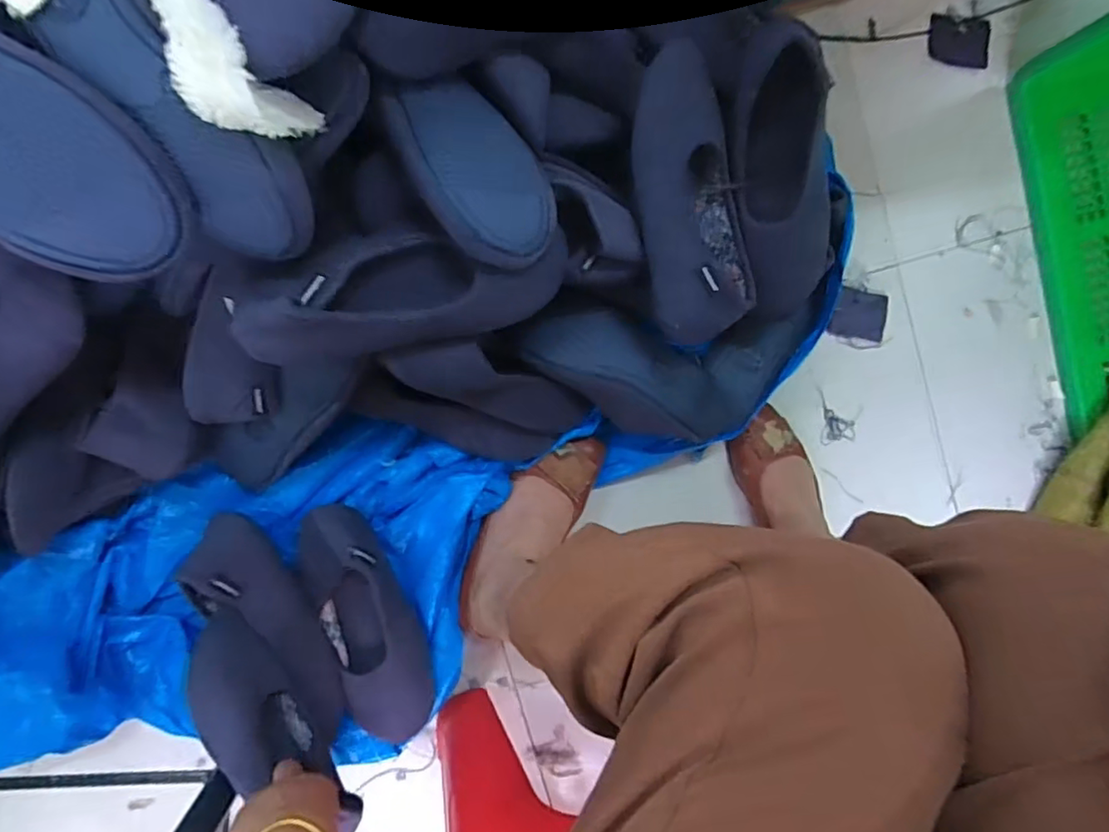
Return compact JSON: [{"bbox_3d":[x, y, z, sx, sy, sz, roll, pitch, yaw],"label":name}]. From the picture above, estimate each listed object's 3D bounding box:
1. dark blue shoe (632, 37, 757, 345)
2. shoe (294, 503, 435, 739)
[{"bbox_3d":[0.121,-0.188,0.546,0.097,0.089,0.242,-15,94,-8],"label":"dark blue shoe"},{"bbox_3d":[-0.192,0.215,0.600,0.092,0.048,0.250,-15,94,-8],"label":"shoe"}]

